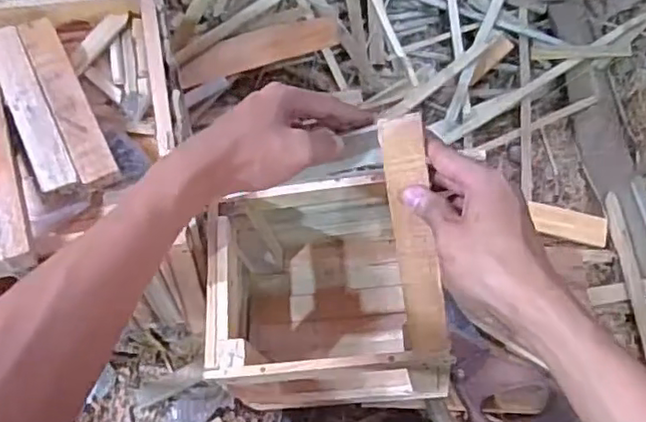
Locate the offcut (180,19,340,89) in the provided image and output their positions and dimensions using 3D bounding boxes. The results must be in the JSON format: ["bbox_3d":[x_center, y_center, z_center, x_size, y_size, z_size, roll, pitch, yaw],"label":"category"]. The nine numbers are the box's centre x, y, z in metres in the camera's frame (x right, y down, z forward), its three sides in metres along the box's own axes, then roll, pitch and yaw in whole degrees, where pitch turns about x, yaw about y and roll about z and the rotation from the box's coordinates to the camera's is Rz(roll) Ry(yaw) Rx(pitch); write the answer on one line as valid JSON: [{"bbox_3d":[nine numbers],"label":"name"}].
[{"bbox_3d":[-0.088,-0.222,0.872,0.221,0.011,0.049,-16,82,3],"label":"offcut"}]

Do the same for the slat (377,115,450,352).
[{"bbox_3d":[0.067,0.022,0.456,0.029,0.008,0.181,-8,108,5],"label":"slat"}]

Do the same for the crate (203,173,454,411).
[{"bbox_3d":[-0.006,0.083,0.604,0.188,0.174,0.185,-3,69,-3],"label":"crate"}]

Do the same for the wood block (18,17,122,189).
[{"bbox_3d":[-0.220,-0.096,0.545,0.031,0.014,0.177,-25,72,-11],"label":"wood block"}]

